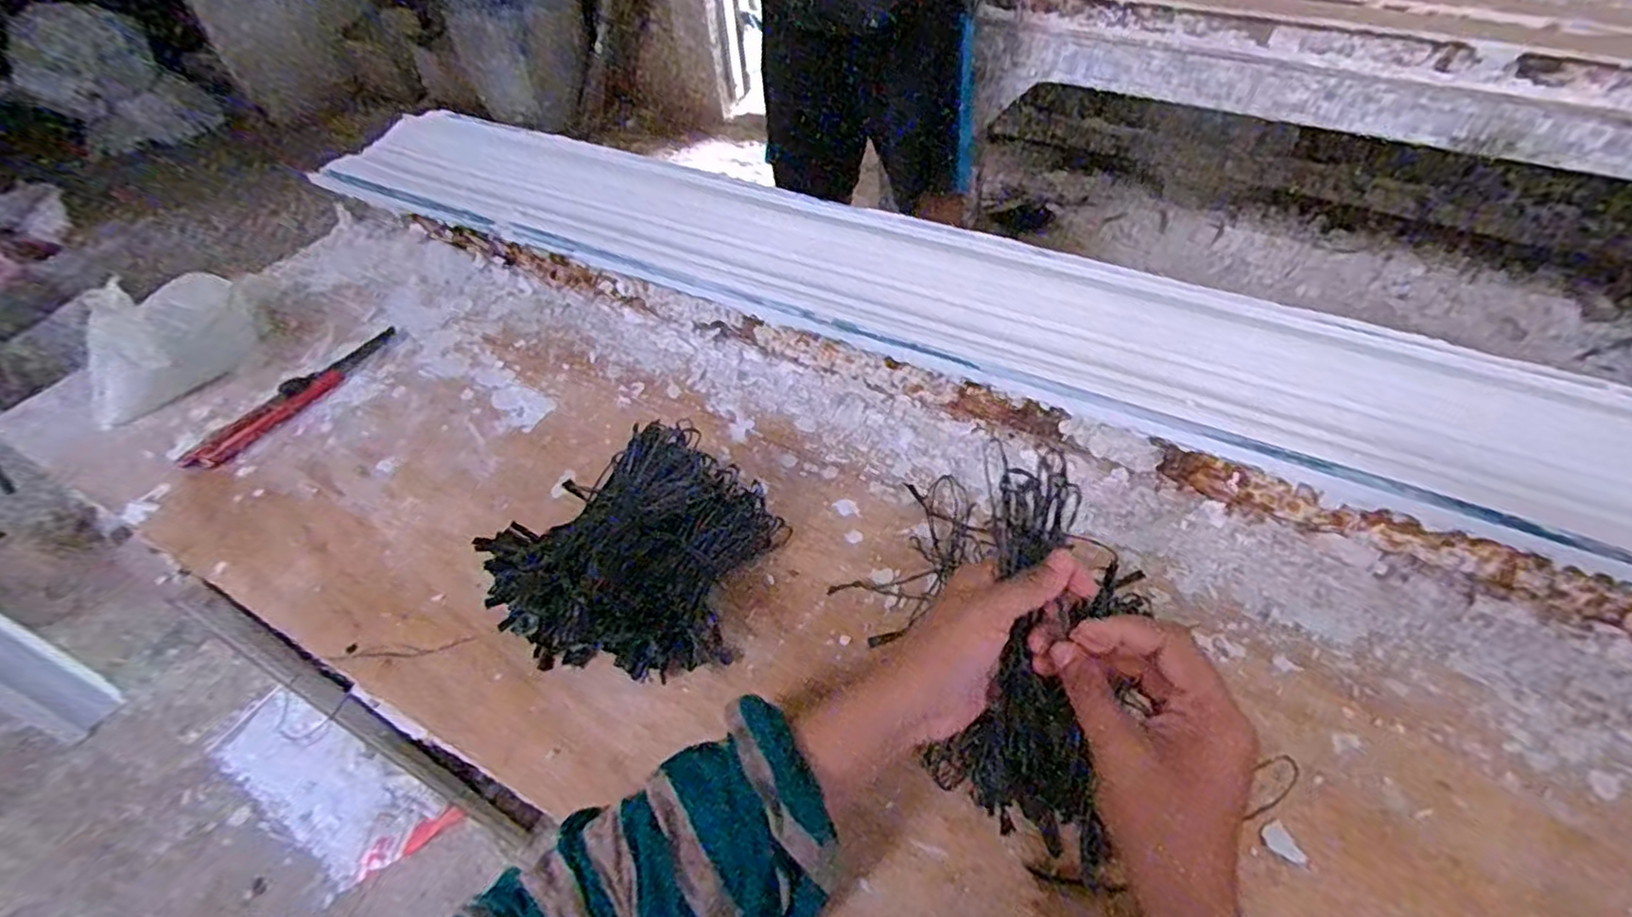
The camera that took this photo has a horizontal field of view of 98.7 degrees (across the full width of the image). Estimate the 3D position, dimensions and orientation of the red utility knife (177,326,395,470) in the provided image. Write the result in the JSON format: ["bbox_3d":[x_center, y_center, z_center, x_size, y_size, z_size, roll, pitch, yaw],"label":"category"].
[{"bbox_3d":[-0.467,-0.059,0.634,0.044,0.014,0.198,20,54,20],"label":"red utility knife"}]

